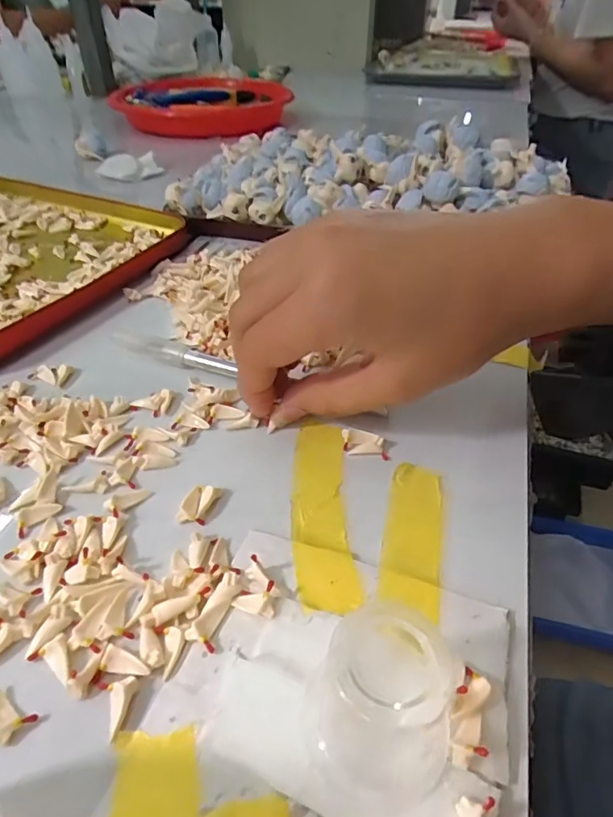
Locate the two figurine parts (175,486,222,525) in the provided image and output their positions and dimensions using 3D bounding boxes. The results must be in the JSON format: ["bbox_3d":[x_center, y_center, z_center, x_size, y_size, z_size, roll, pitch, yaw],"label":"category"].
[{"bbox_3d":[-0.040,0.036,0.193,0.010,0.006,0.018,14,42,16],"label":"two figurine parts"}]

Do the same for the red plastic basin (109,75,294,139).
[{"bbox_3d":[-0.127,-0.384,0.652,0.203,0.032,0.185,0,42,0],"label":"red plastic basin"}]

